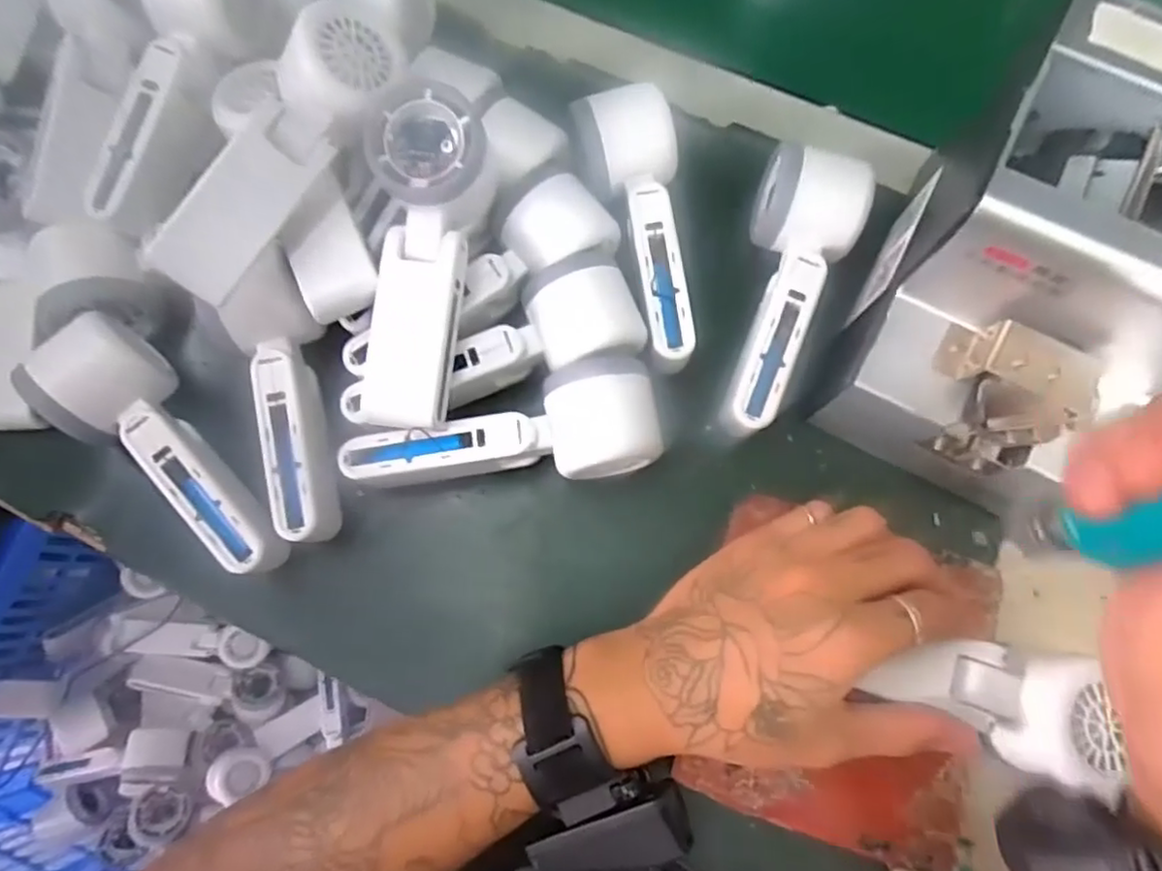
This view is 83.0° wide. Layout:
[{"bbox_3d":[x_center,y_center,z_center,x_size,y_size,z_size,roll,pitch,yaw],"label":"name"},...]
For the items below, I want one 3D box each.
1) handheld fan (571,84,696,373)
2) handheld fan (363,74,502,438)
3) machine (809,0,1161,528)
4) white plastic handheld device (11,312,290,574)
[{"bbox_3d":[0.030,-0.113,0.372,0.056,0.055,0.147,-4,77,0],"label":"handheld fan"},{"bbox_3d":[-0.079,-0.087,0.342,0.057,0.054,0.166,7,92,3],"label":"handheld fan"},{"bbox_3d":[0.217,-0.069,0.309,0.122,0.136,0.171,29,79,8],"label":"machine"},{"bbox_3d":[-0.216,0.012,0.334,0.051,0.046,0.150,-39,79,-8],"label":"white plastic handheld device"}]

